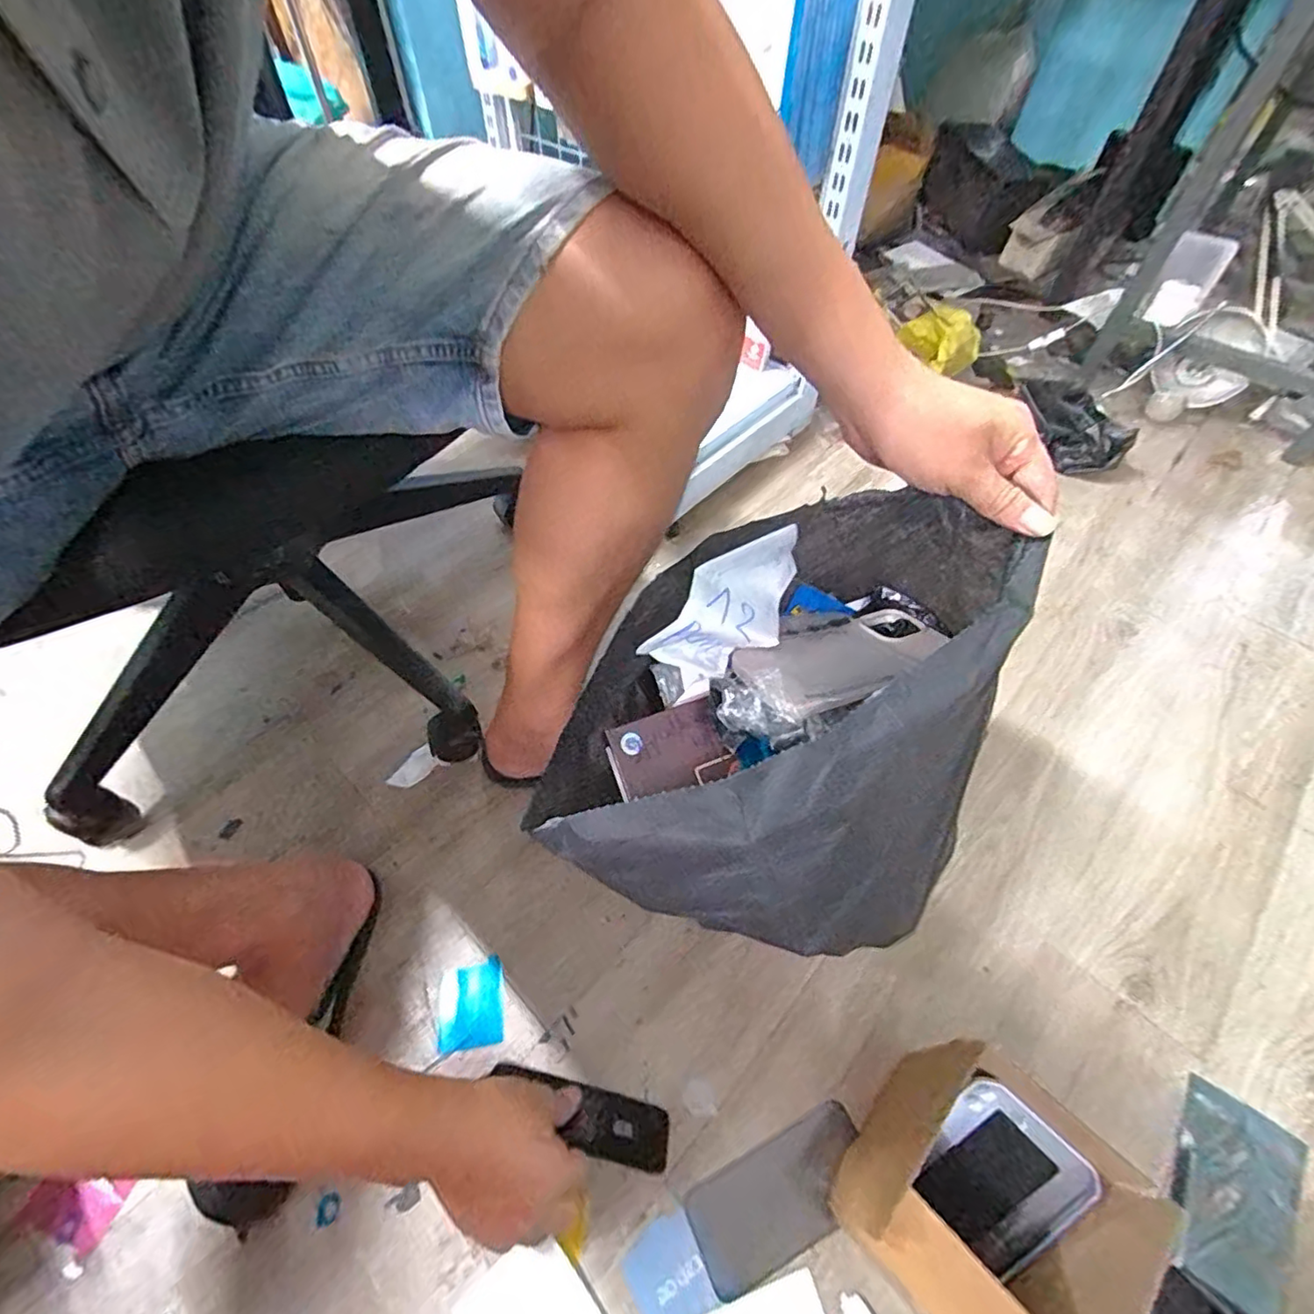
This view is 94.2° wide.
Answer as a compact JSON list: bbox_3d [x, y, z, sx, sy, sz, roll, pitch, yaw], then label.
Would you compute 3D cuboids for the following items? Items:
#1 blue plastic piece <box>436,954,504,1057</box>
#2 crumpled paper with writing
[{"bbox_3d":[-0.179,0.331,0.583,0.056,0.006,0.072,-10,56,-7],"label":"blue plastic piece"},{"bbox_3d":[0.058,-0.036,0.444,0.058,0.064,0.150,34,61,22],"label":"crumpled paper with writing"}]

